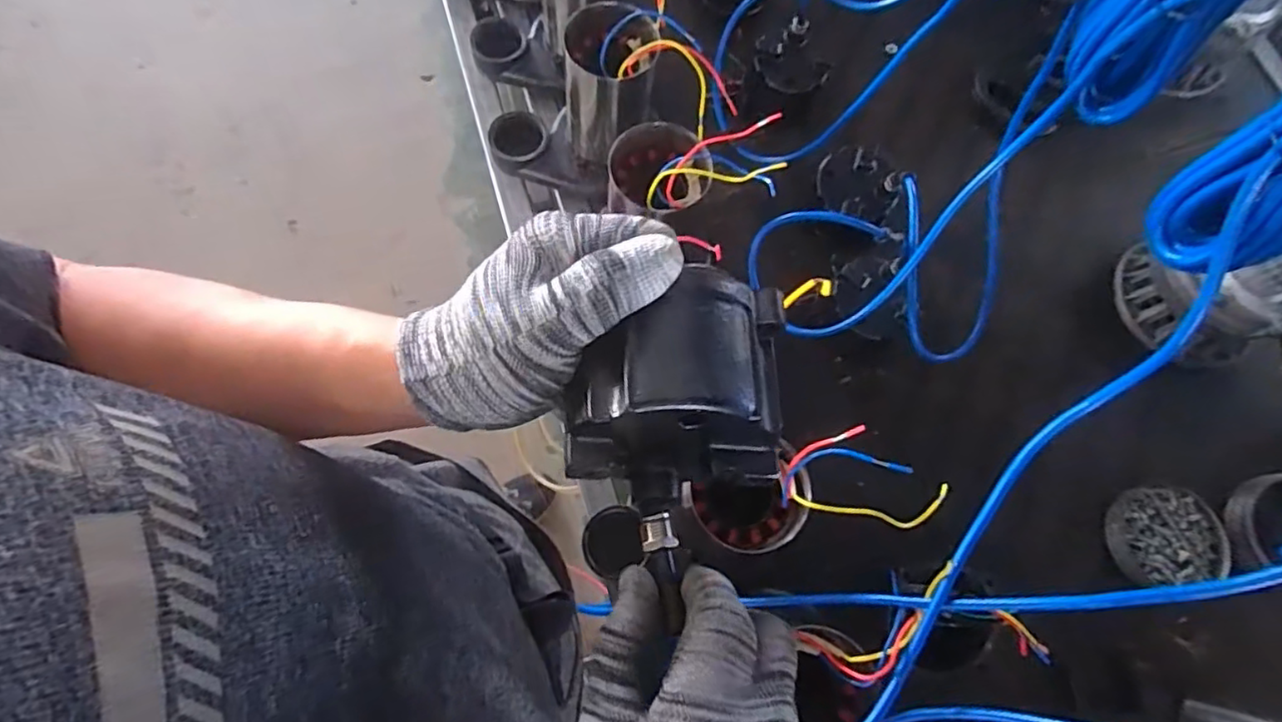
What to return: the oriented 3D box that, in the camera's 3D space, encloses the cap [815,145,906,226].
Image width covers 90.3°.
[{"bbox_3d":[0.239,-0.198,0.697,0.089,0.029,0.084,25,73,5],"label":"cap"}]

